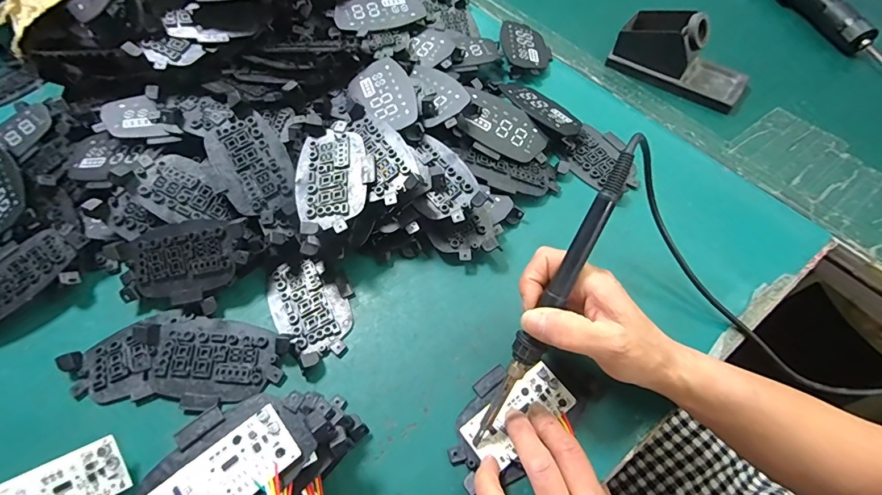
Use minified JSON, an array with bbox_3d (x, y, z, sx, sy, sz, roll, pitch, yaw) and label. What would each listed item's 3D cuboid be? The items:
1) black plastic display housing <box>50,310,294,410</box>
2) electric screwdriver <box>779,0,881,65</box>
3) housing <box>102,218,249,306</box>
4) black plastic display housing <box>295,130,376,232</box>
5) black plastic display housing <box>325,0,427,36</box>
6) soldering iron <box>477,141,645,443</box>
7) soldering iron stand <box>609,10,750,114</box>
[{"bbox_3d":[-0.209,0.086,0.335,0.171,0.016,0.072,4,58,4],"label":"black plastic display housing"},{"bbox_3d":[0.501,-0.326,0.557,0.031,0.043,0.227,-12,58,-6],"label":"electric screwdriver"},{"bbox_3d":[-0.220,0.012,0.358,0.113,0.018,0.066,-5,84,4],"label":"housing"},{"bbox_3d":[-0.092,-0.058,0.362,0.068,0.012,0.103,-5,58,-2],"label":"black plastic display housing"},{"bbox_3d":[-0.072,-0.270,0.482,0.101,0.015,0.060,-27,61,-15],"label":"black plastic display housing"},{"bbox_3d":[0.072,0.036,0.272,0.017,0.019,0.224,28,103,18],"label":"soldering iron"},{"bbox_3d":[0.284,-0.228,0.488,0.153,0.064,0.071,32,64,20],"label":"soldering iron stand"}]

